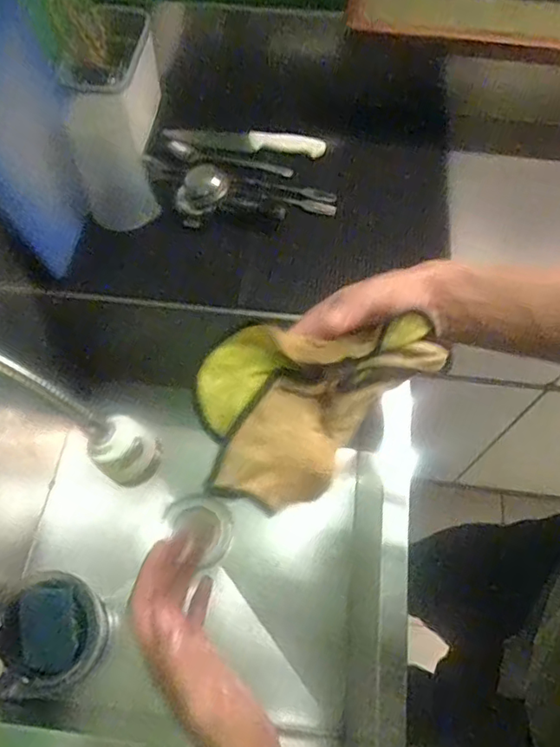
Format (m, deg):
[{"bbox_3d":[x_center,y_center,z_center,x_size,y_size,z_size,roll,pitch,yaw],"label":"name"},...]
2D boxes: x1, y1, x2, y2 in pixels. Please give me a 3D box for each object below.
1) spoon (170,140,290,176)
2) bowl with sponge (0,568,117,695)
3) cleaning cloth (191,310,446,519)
[{"bbox_3d":[-0.082,-0.350,0.892,0.206,0.016,0.029,11,63,5],"label":"spoon"},{"bbox_3d":[-0.318,0.365,0.786,0.148,0.104,0.131,37,68,17],"label":"bowl with sponge"},{"bbox_3d":[0.035,0.024,0.397,0.182,0.063,0.114,-11,63,-7],"label":"cleaning cloth"}]

